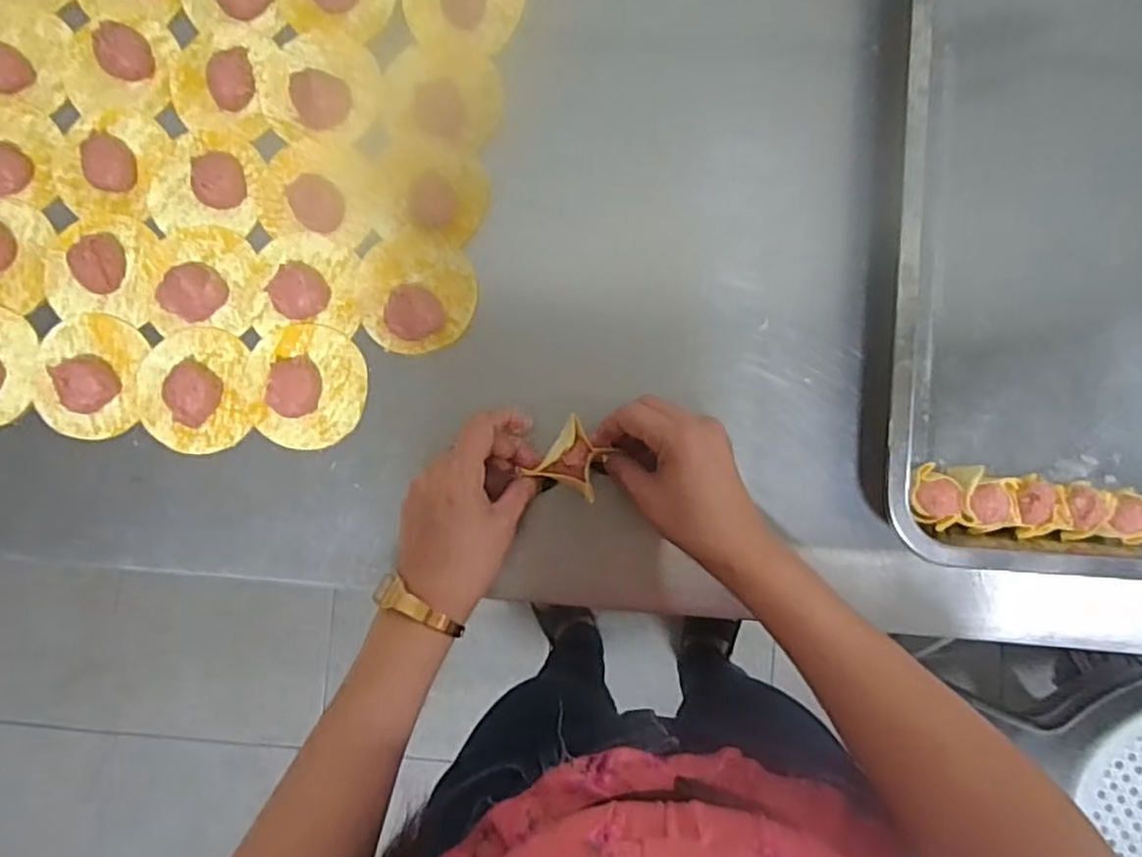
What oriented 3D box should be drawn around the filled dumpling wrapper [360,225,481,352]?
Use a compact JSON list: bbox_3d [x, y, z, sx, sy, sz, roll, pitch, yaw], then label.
[{"bbox_3d":[-0.104,-0.095,0.472,0.075,0.020,0.082,-4,88,1],"label":"filled dumpling wrapper"}]

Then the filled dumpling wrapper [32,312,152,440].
[{"bbox_3d":[-0.329,-0.037,0.469,0.075,0.023,0.082,6,88,1],"label":"filled dumpling wrapper"}]

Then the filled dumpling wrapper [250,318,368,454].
[{"bbox_3d":[-0.180,-0.029,0.468,0.078,0.023,0.082,2,88,1],"label":"filled dumpling wrapper"}]

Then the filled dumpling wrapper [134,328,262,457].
[{"bbox_3d":[-0.255,-0.026,0.470,0.075,0.020,0.084,-9,88,0],"label":"filled dumpling wrapper"}]

